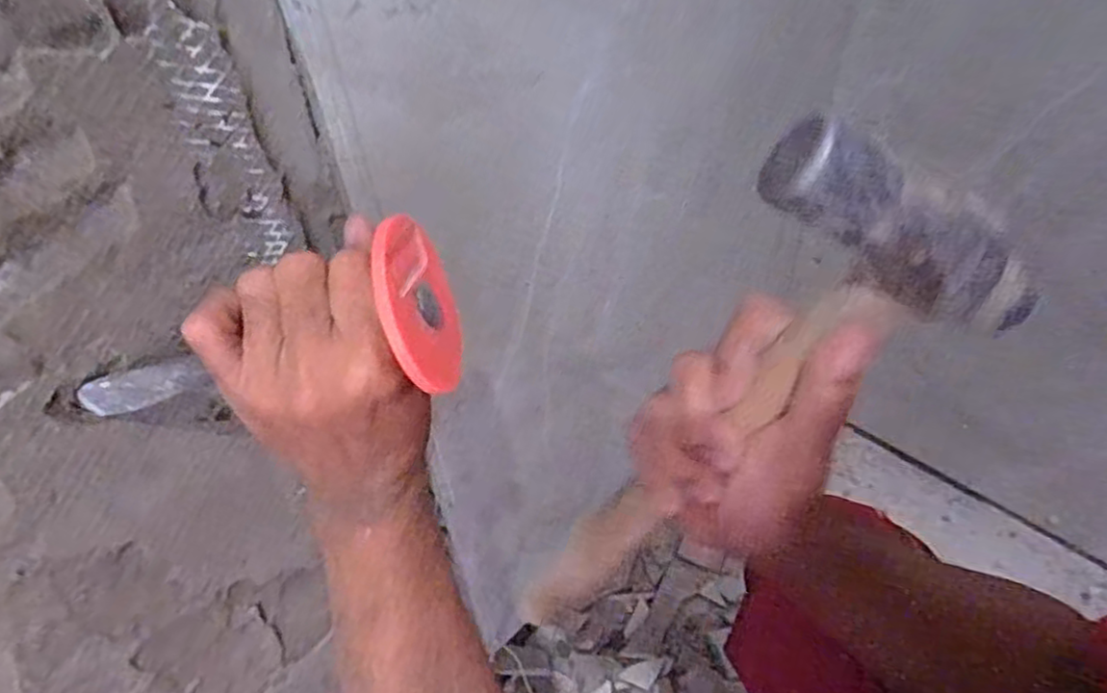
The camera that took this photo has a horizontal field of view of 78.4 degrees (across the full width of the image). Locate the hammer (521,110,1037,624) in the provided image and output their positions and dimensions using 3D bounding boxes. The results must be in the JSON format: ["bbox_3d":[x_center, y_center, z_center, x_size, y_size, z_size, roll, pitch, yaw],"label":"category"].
[{"bbox_3d":[0.073,0.038,0.319,0.105,0.284,0.041,16,39,-23],"label":"hammer"}]

